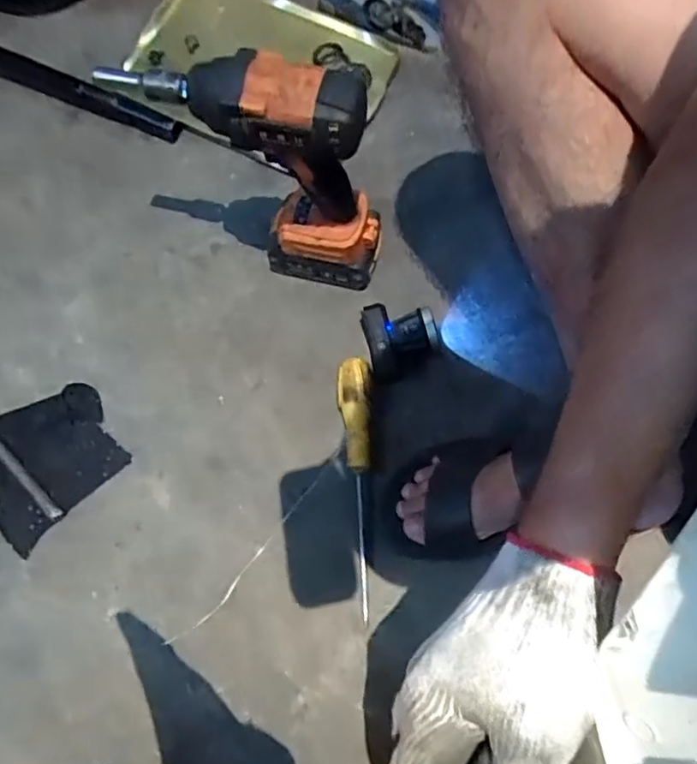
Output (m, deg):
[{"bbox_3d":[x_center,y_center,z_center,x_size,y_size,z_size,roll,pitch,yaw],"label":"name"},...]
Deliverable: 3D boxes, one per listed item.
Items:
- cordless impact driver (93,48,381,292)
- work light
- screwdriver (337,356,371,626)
[{"bbox_3d":[-0.081,-0.185,0.557,0.223,0.248,0.070,10,71,6],"label":"cordless impact driver"},{"bbox_3d":[0.052,-0.043,0.607,0.072,0.051,0.069,-15,71,-3],"label":"work light"},{"bbox_3d":[0.004,0.089,0.568,0.031,0.024,0.234,0,71,2],"label":"screwdriver"}]

